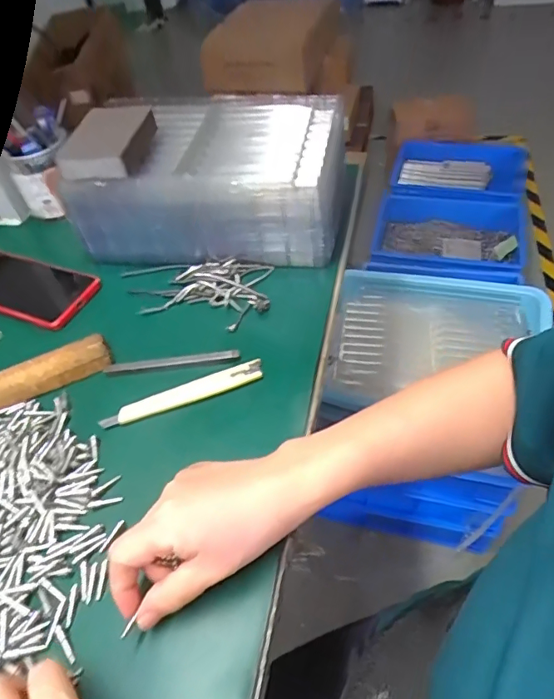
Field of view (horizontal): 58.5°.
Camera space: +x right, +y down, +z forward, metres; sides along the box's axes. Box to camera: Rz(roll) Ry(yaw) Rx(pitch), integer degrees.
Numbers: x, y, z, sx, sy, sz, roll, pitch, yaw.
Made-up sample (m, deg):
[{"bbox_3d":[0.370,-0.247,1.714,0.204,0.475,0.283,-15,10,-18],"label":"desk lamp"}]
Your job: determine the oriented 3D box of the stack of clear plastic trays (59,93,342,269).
[{"bbox_3d":[-0.069,-0.187,0.554,0.273,0.124,0.163,4,49,11],"label":"stack of clear plastic trays"}]

